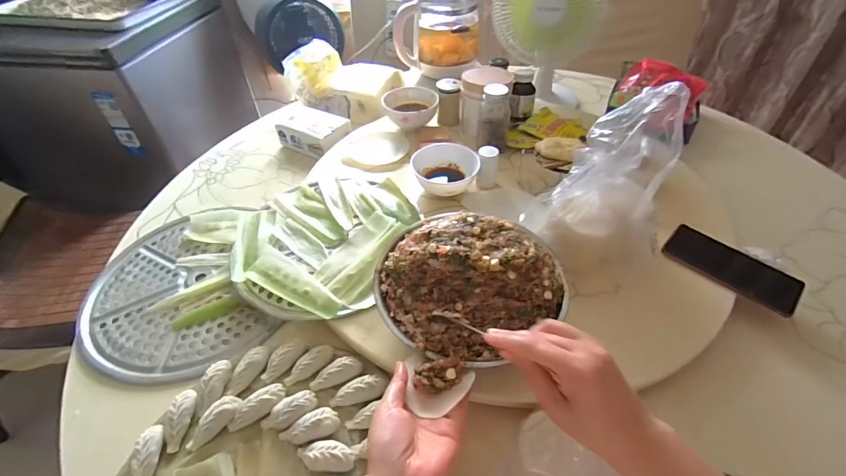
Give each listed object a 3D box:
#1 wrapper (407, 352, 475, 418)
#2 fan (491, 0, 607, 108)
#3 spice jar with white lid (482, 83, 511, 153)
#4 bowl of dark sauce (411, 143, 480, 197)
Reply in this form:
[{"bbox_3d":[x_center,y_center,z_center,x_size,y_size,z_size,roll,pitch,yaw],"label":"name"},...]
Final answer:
[{"bbox_3d":[0.013,0.143,0.395,0.065,0.025,0.051,11,48,13],"label":"wrapper"},{"bbox_3d":[0.253,-0.414,0.827,0.188,0.284,0.138,28,53,26],"label":"fan"},{"bbox_3d":[0.129,-0.213,0.713,0.047,0.101,0.044,-1,46,1],"label":"spice jar with white lid"},{"bbox_3d":[0.036,-0.110,0.664,0.104,0.044,0.095,-1,46,1],"label":"bowl of dark sauce"}]

